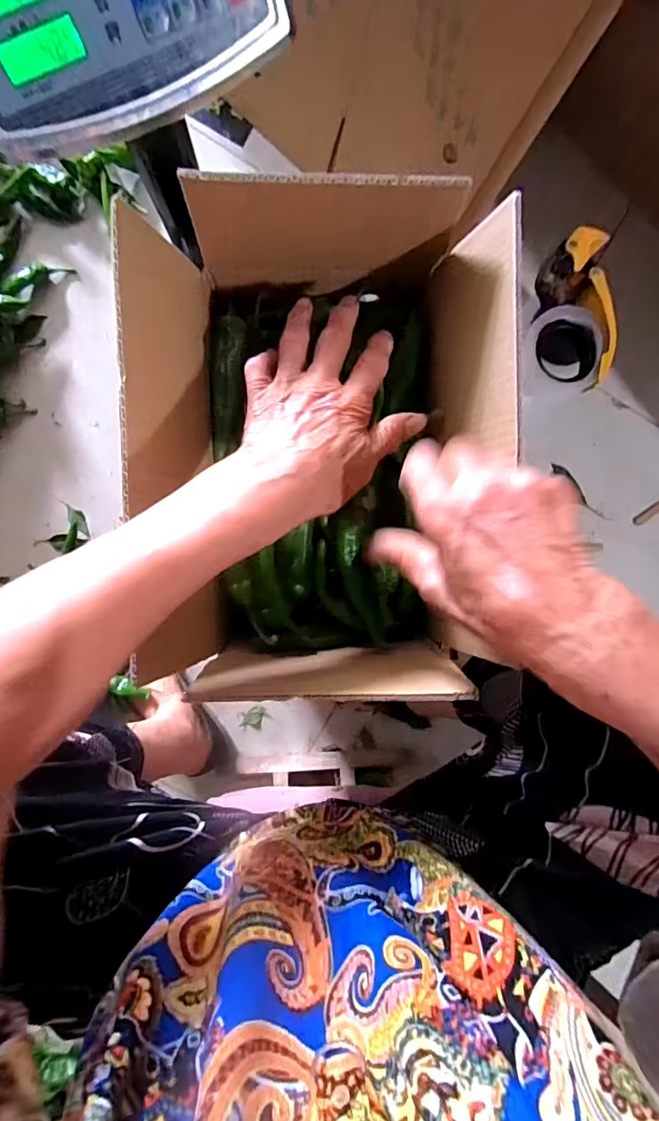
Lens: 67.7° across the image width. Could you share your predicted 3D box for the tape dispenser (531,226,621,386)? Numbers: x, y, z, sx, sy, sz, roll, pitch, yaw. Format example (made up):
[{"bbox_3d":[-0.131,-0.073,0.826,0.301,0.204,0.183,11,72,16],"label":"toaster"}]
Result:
[{"bbox_3d":[0.292,-0.293,0.596,0.088,0.085,0.159,9,95,-2],"label":"tape dispenser"}]

